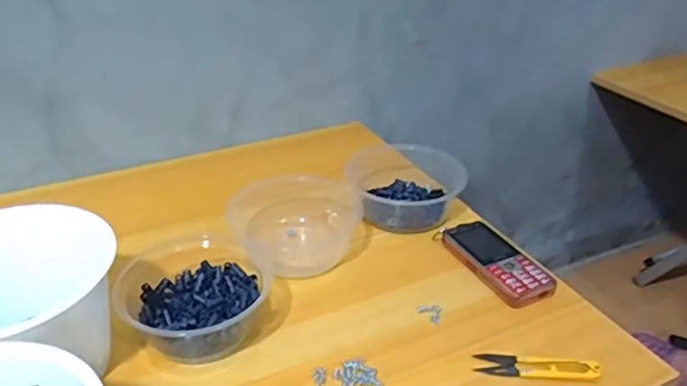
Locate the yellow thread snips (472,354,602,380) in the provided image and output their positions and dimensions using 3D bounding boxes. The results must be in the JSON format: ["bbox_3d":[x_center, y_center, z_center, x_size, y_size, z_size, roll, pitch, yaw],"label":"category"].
[{"bbox_3d":[0.169,0.152,0.519,0.105,0.008,0.024,6,32,8],"label":"yellow thread snips"}]

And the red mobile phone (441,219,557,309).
[{"bbox_3d":[0.163,0.070,0.639,0.059,0.017,0.138,-13,34,-22],"label":"red mobile phone"}]

